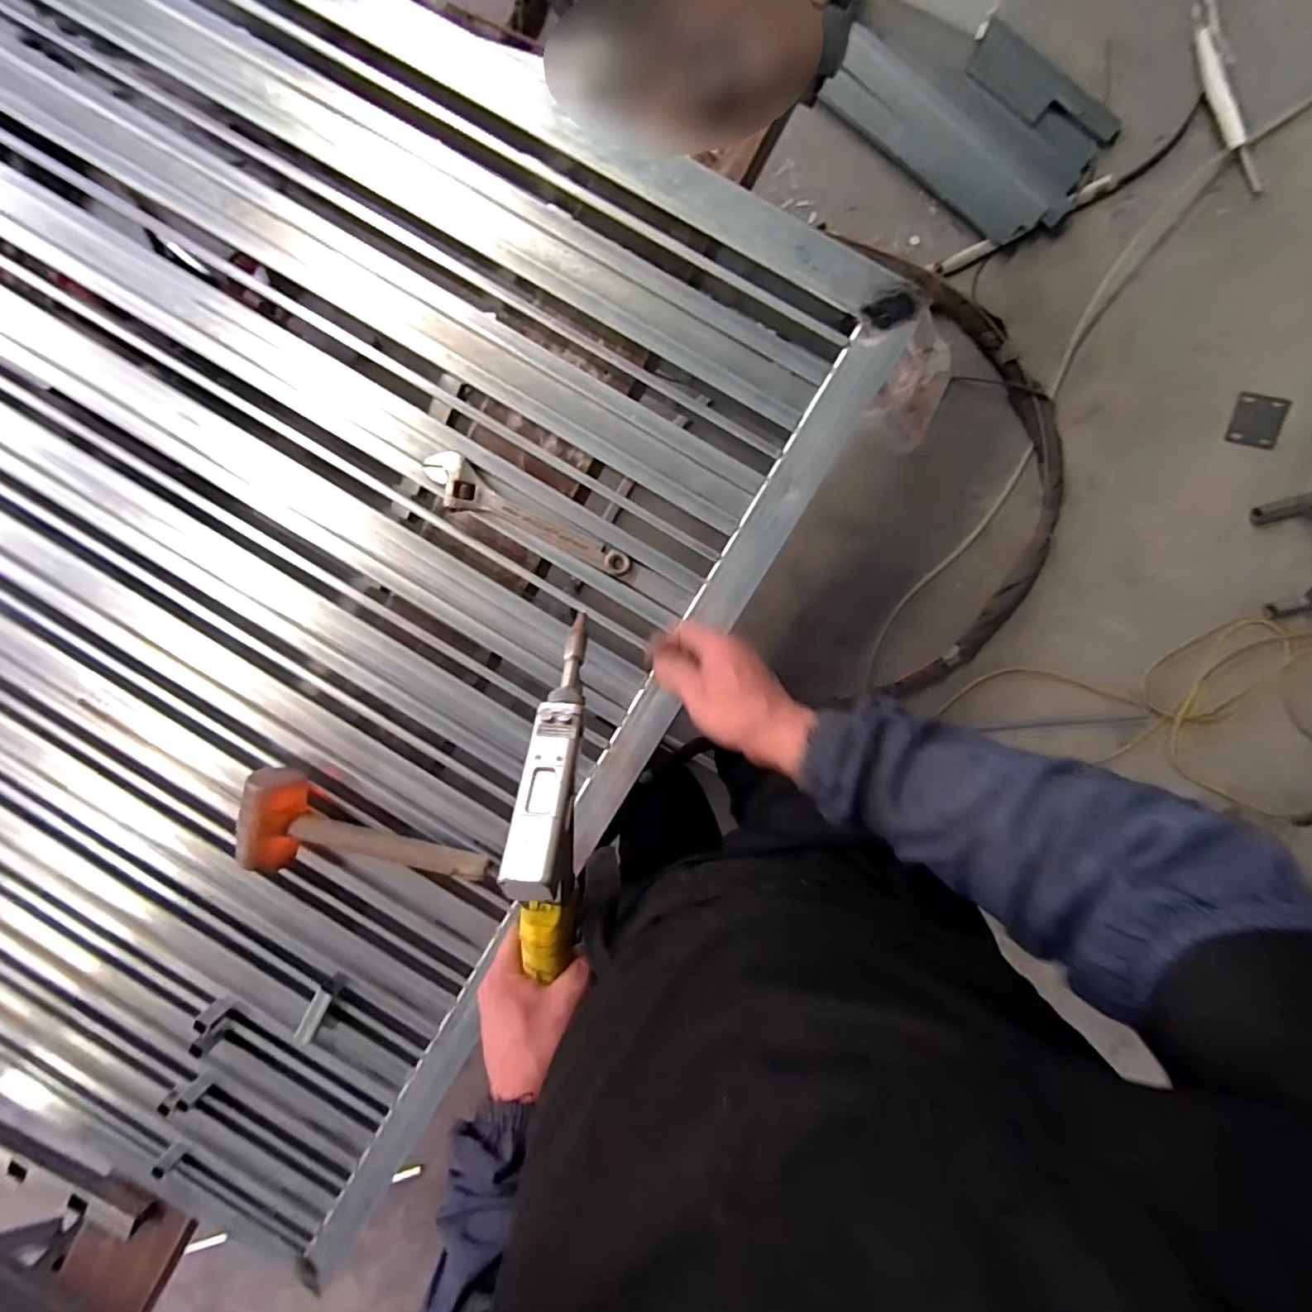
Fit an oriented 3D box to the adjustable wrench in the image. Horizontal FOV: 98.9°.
[{"bbox_3d":[-0.139,-0.145,0.595,0.240,0.012,0.048,29,99,2],"label":"adjustable wrench"}]

